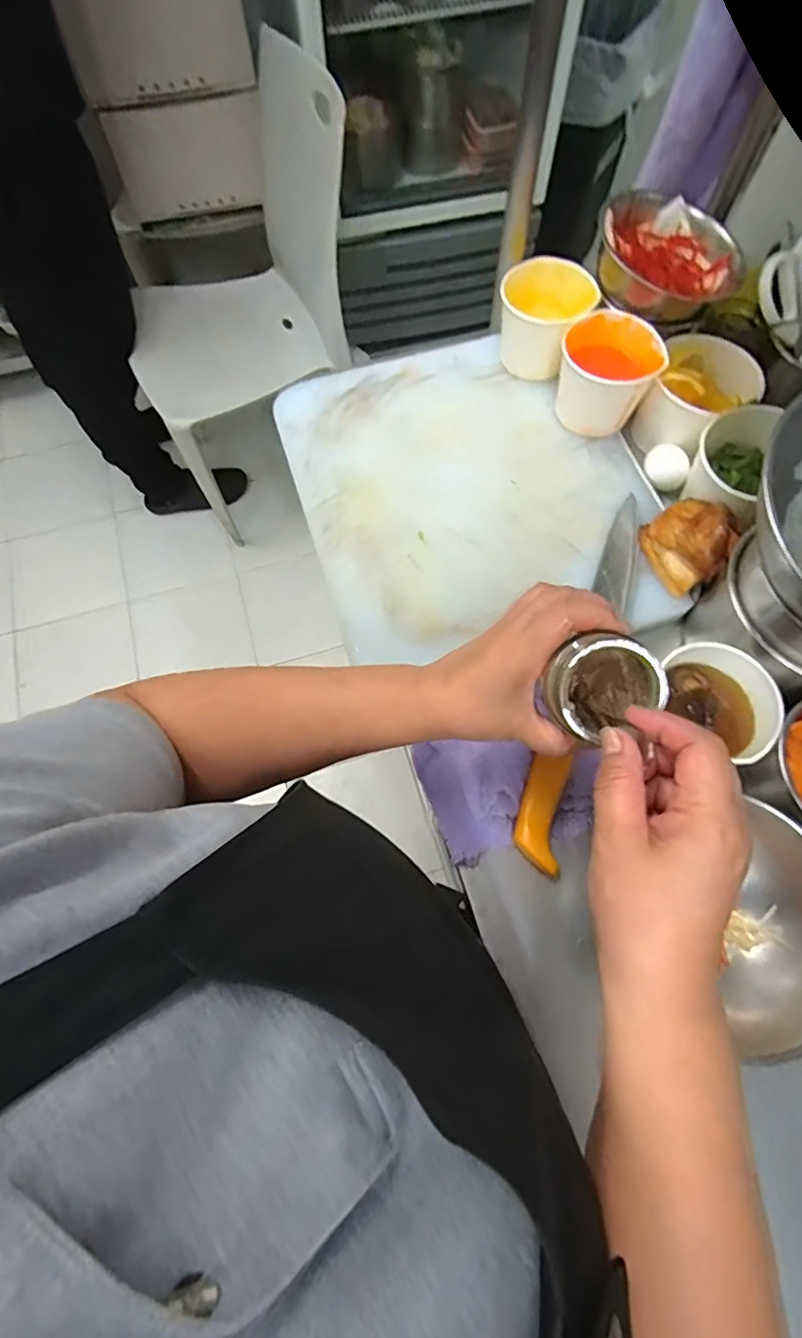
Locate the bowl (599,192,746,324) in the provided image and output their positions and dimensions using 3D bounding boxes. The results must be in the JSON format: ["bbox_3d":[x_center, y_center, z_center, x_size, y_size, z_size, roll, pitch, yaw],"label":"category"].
[{"bbox_3d":[0.268,-0.417,0.567,0.146,0.052,0.137,8,69,4],"label":"bowl"}]

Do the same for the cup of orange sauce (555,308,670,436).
[{"bbox_3d":[0.209,-0.300,0.571,0.092,0.072,0.084,0,68,1],"label":"cup of orange sauce"}]

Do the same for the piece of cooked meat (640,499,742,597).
[{"bbox_3d":[0.267,-0.120,0.515,0.066,0.047,0.080,-23,70,-8],"label":"piece of cooked meat"}]

